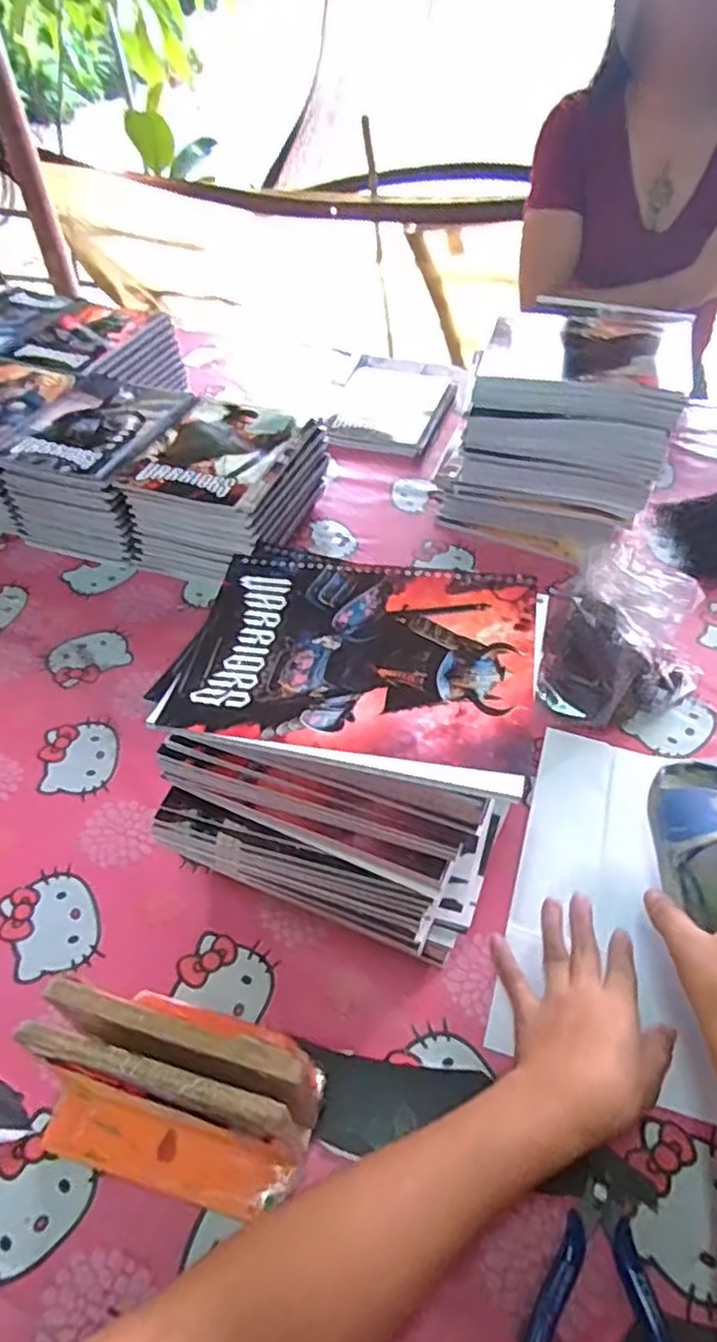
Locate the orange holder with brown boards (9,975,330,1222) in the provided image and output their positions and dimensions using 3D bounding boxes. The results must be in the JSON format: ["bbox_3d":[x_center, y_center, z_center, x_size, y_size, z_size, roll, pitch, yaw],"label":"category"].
[{"bbox_3d":[-0.113,0.247,0.418,0.163,0.111,0.089,13,50,16],"label":"orange holder with brown boards"}]

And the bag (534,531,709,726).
[{"bbox_3d":[0.237,-0.025,0.622,0.142,0.156,0.099,8,49,11],"label":"bag"}]

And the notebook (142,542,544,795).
[{"bbox_3d":[0.002,-0.010,0.411,0.197,0.007,0.153,9,49,12],"label":"notebook"}]

